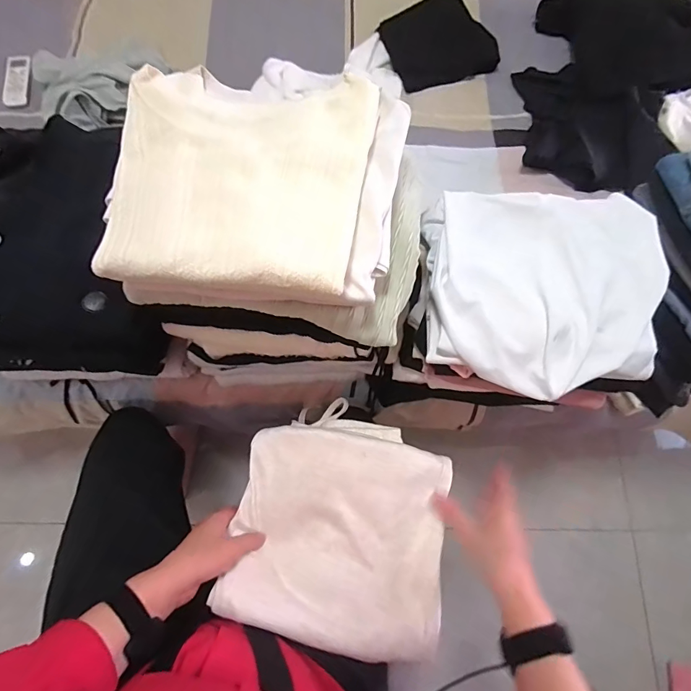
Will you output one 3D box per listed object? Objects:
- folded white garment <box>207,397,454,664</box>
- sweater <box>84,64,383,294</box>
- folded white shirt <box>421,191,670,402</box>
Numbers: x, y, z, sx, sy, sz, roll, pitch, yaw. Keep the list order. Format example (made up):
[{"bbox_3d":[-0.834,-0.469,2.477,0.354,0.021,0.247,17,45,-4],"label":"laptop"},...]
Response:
[{"bbox_3d":[-0.004,0.207,0.491,0.246,0.059,0.247,10,74,2],"label":"folded white garment"},{"bbox_3d":[-0.096,-0.157,0.376,0.229,0.022,0.220,6,74,1],"label":"sweater"},{"bbox_3d":[0.228,-0.066,0.484,0.256,0.048,0.241,5,74,1],"label":"folded white shirt"}]

